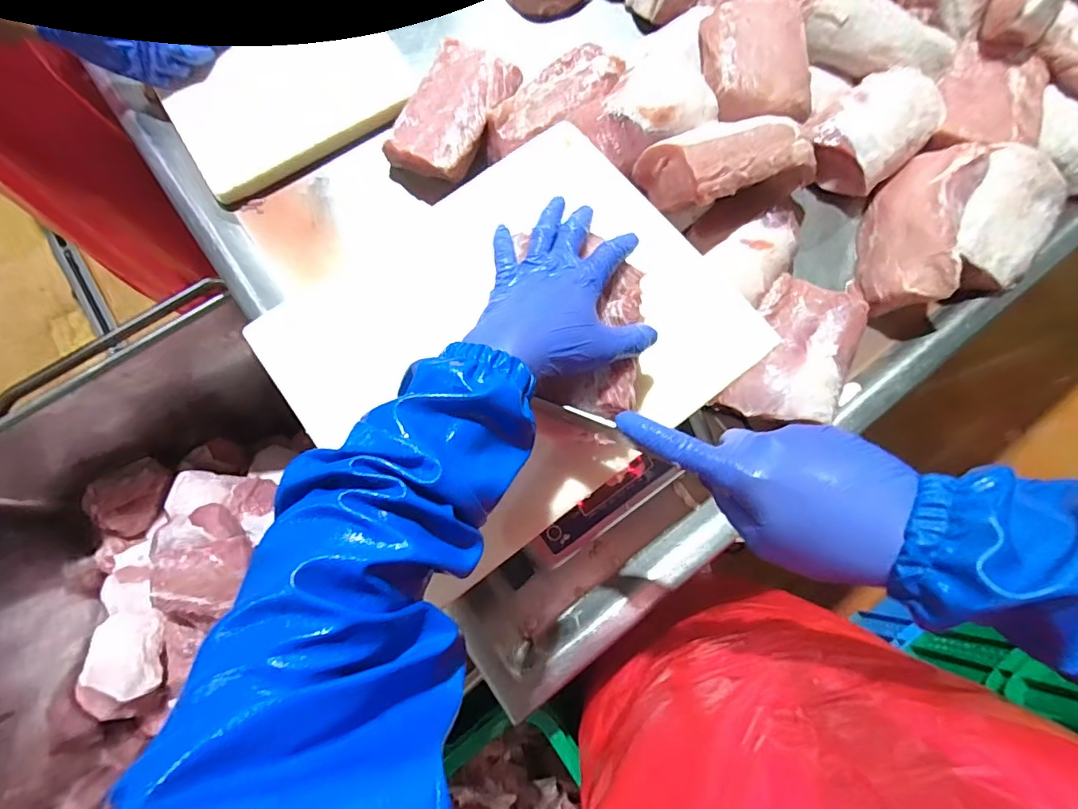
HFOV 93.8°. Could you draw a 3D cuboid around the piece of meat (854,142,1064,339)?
[{"bbox_3d":[0.480,-0.209,0.585,0.264,0.081,0.176,-35,78,-9],"label":"piece of meat"}]

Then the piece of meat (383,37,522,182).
[{"bbox_3d":[-0.108,-0.364,0.629,0.104,0.035,0.179,27,76,7],"label":"piece of meat"}]

